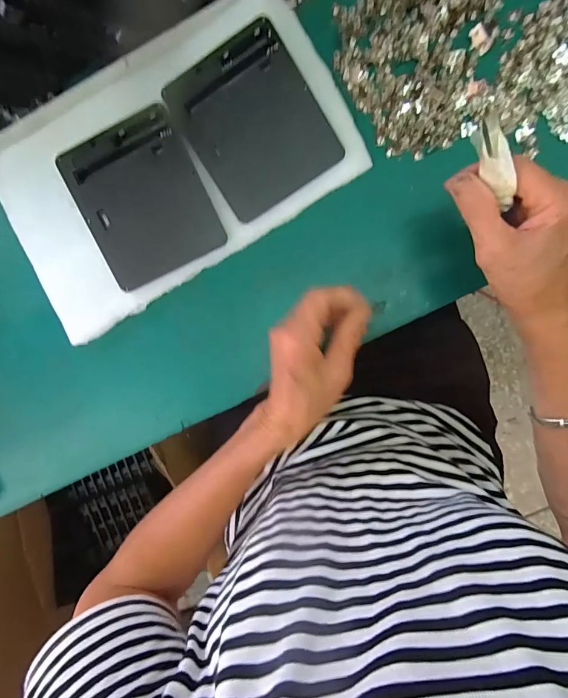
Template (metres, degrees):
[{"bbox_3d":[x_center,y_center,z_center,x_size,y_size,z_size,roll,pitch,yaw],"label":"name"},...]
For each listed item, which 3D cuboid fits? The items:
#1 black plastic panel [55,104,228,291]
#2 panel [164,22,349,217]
[{"bbox_3d":[-0.128,-0.136,0.349,0.111,0.017,0.131,-24,92,6],"label":"black plastic panel"},{"bbox_3d":[-0.026,-0.200,0.338,0.110,0.019,0.133,-32,91,7],"label":"panel"}]

